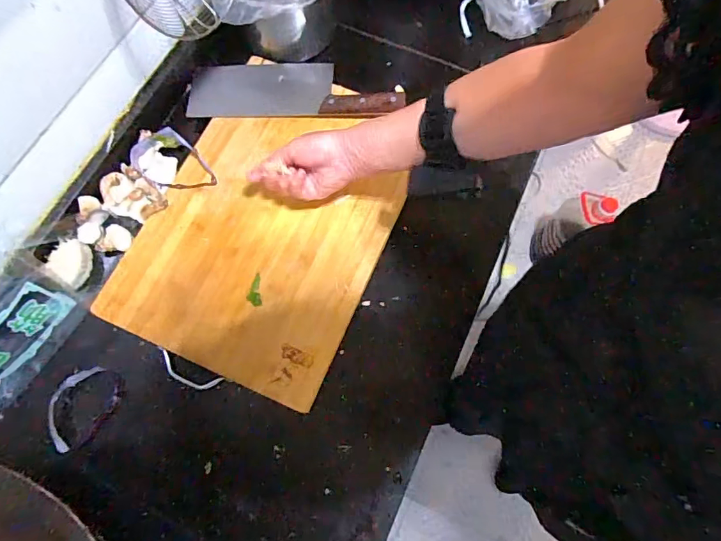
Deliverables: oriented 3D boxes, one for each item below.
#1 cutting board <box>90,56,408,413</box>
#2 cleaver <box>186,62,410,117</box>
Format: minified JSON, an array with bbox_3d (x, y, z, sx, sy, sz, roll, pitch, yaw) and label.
[{"bbox_3d":[-0.118,-0.054,0.576,0.290,0.025,0.366,23,73,7],"label":"cutting board"},{"bbox_3d":[-0.096,-0.265,0.635,0.297,0.021,0.105,-2,71,-1],"label":"cleaver"}]

